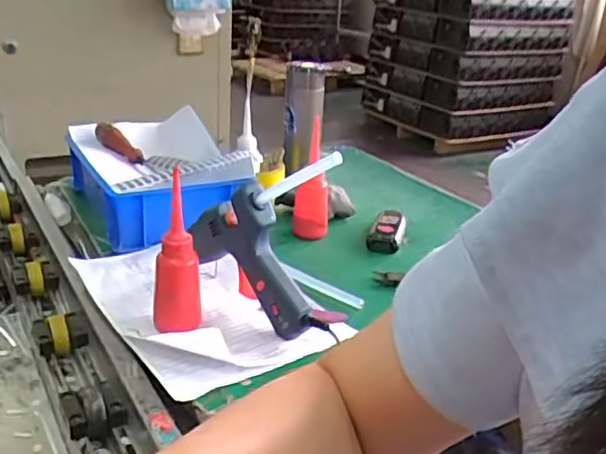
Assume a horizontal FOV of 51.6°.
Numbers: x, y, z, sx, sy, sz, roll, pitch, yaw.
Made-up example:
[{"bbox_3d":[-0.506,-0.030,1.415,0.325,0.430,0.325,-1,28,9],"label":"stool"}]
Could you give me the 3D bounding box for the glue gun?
[{"bbox_3d":[-0.043,0.007,0.640,0.171,0.195,0.026,20,28,34],"label":"glue gun"}]

